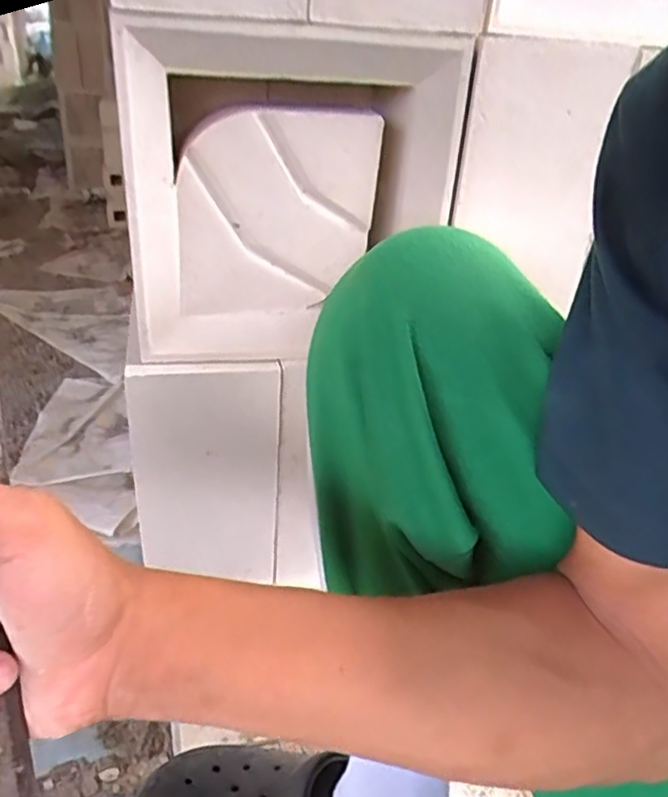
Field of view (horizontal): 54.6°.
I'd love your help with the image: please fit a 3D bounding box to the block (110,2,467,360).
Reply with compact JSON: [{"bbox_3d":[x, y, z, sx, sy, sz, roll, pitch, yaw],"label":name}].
[{"bbox_3d":[-0.029,-0.133,0.428,0.197,0.198,0.084,-1,31,-10],"label":"block"}]

